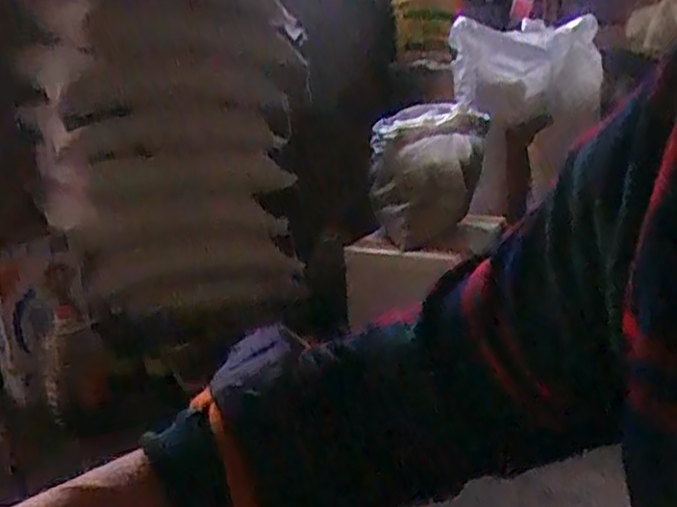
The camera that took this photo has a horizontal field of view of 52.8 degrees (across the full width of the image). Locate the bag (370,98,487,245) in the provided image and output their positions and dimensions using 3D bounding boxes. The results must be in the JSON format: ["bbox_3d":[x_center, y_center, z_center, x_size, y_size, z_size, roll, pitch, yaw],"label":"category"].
[{"bbox_3d":[0.251,-0.235,1.950,0.307,0.367,0.207,0,15,4],"label":"bag"}]

